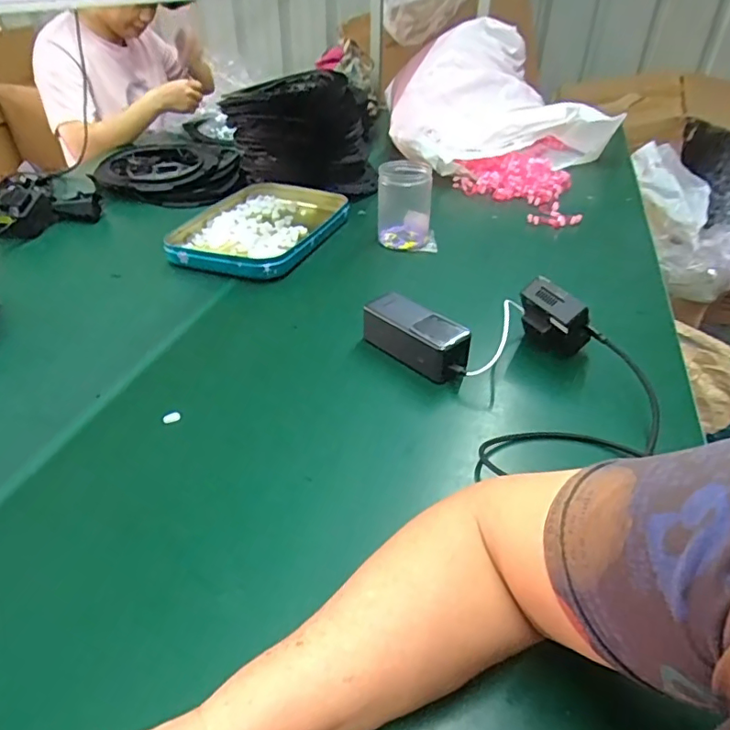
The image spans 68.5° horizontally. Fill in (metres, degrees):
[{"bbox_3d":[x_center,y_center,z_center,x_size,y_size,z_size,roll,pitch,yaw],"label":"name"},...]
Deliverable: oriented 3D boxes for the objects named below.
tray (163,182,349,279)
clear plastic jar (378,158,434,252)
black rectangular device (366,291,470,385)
[{"bbox_3d":[-0.181,-0.242,0.927,0.249,0.035,0.330,13,39,15],"label":"tray"},{"bbox_3d":[0.066,-0.272,0.891,0.089,0.109,0.077,3,36,3],"label":"clear plastic jar"},{"bbox_3d":[0.063,-0.033,0.636,0.055,0.059,0.141,-28,46,-34],"label":"black rectangular device"}]

